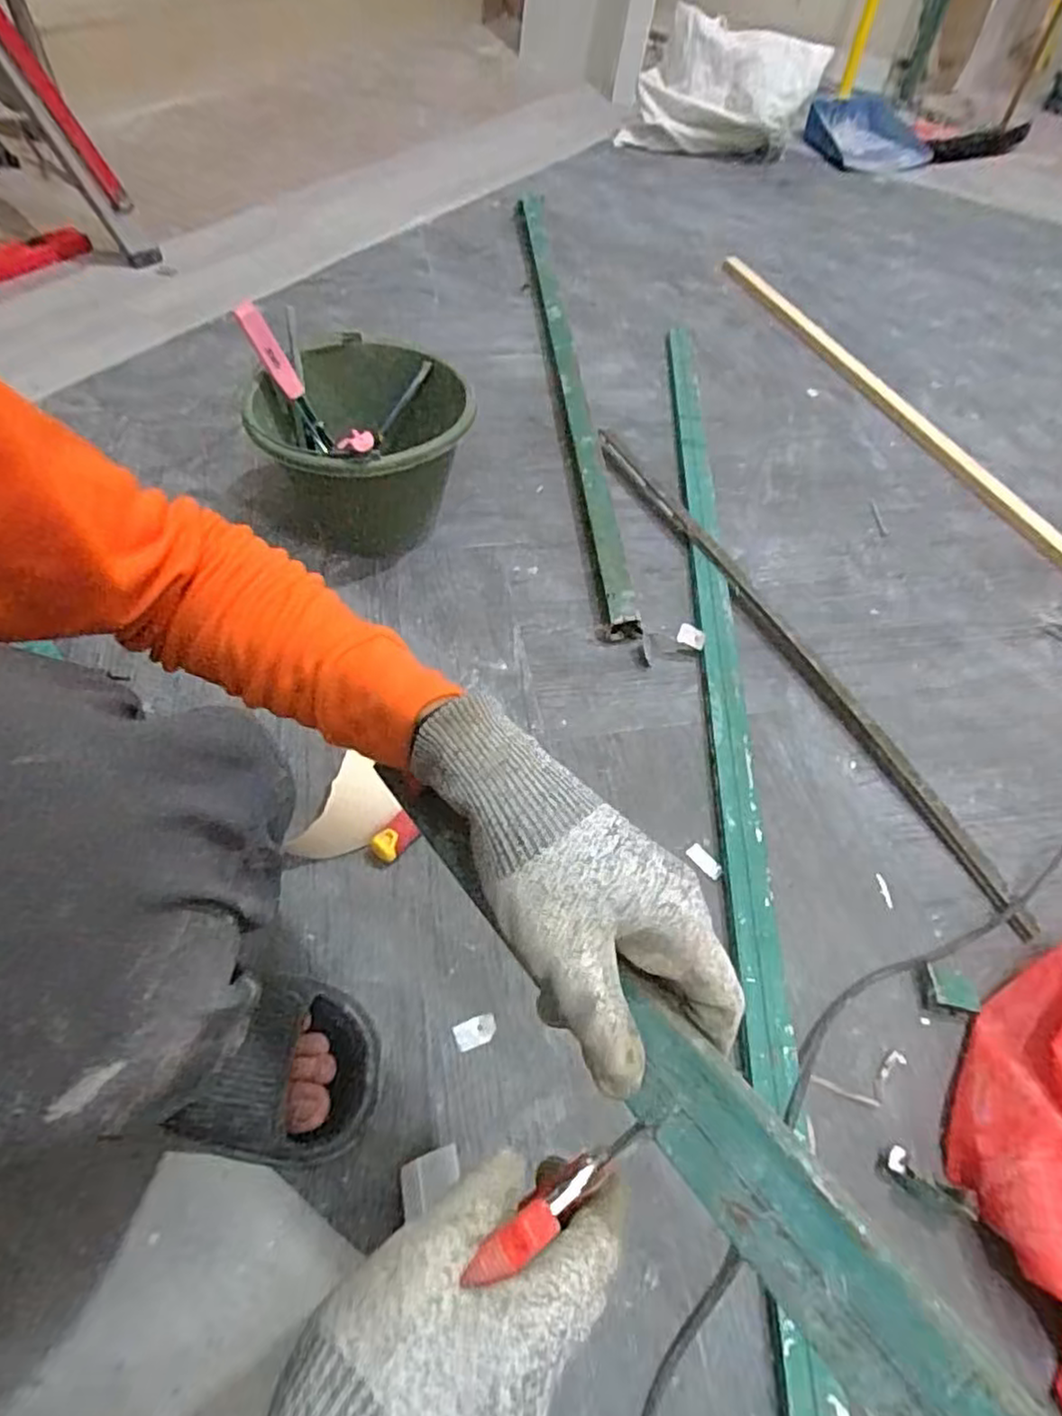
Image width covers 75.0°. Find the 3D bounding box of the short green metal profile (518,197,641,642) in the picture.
[{"bbox_3d":[0.051,-0.575,1.125,0.056,0.042,1.209,-3,55,-6],"label":"short green metal profile"}]

